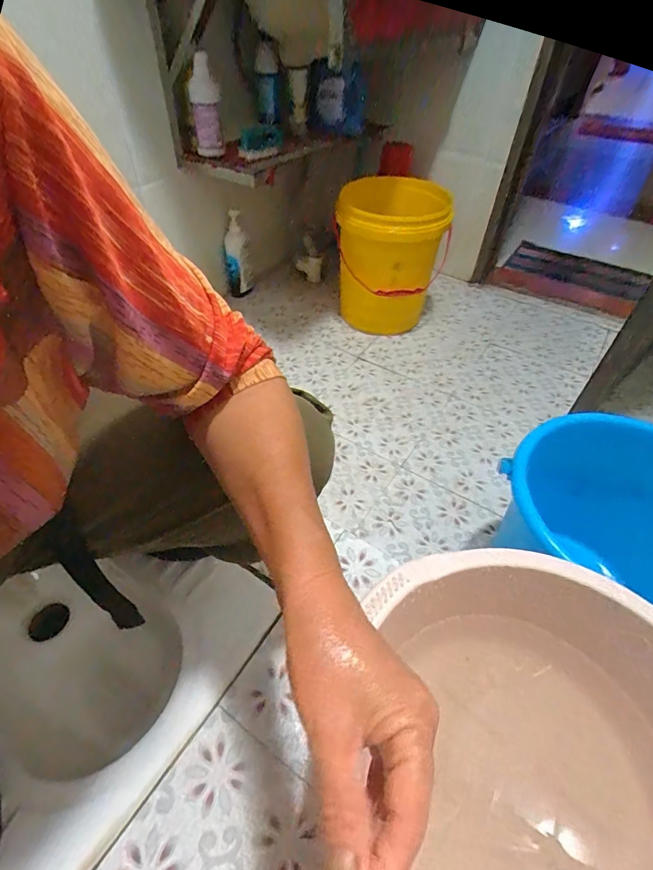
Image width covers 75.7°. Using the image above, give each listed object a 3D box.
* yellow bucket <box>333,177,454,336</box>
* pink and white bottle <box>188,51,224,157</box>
[{"bbox_3d":[0.182,-0.518,1.195,0.301,0.340,0.295,13,48,10],"label":"yellow bucket"},{"bbox_3d":[-0.289,-0.780,1.001,0.071,0.185,0.063,-8,48,-7],"label":"pink and white bottle"}]

